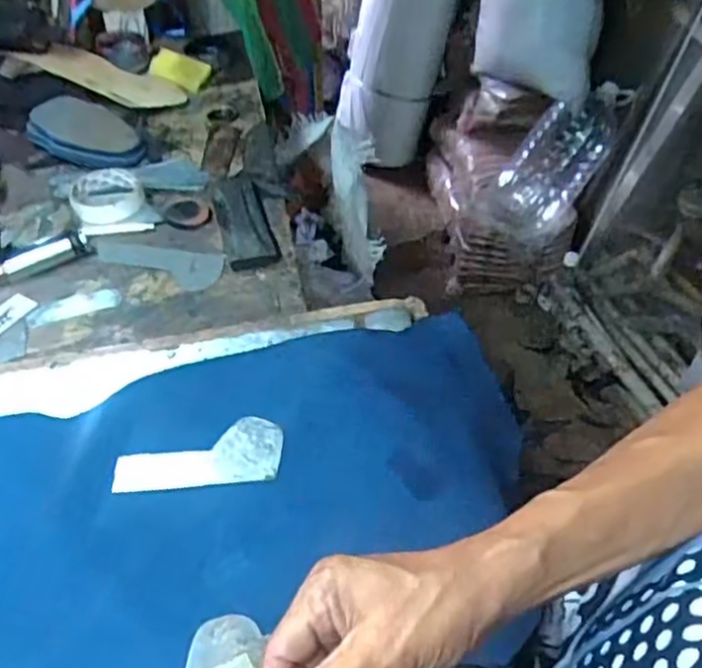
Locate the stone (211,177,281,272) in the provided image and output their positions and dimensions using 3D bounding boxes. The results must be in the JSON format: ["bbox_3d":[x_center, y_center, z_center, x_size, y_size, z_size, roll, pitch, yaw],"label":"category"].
[{"bbox_3d":[-0.127,-0.135,0.817,0.054,0.013,0.169,-13,49,-10],"label":"stone"}]

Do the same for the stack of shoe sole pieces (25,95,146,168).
[{"bbox_3d":[-0.358,-0.274,0.959,0.160,0.021,0.102,20,57,4],"label":"stack of shoe sole pieces"}]

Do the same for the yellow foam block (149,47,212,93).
[{"bbox_3d":[-0.266,-0.411,1.084,0.085,0.009,0.049,23,86,-5],"label":"yellow foam block"}]

